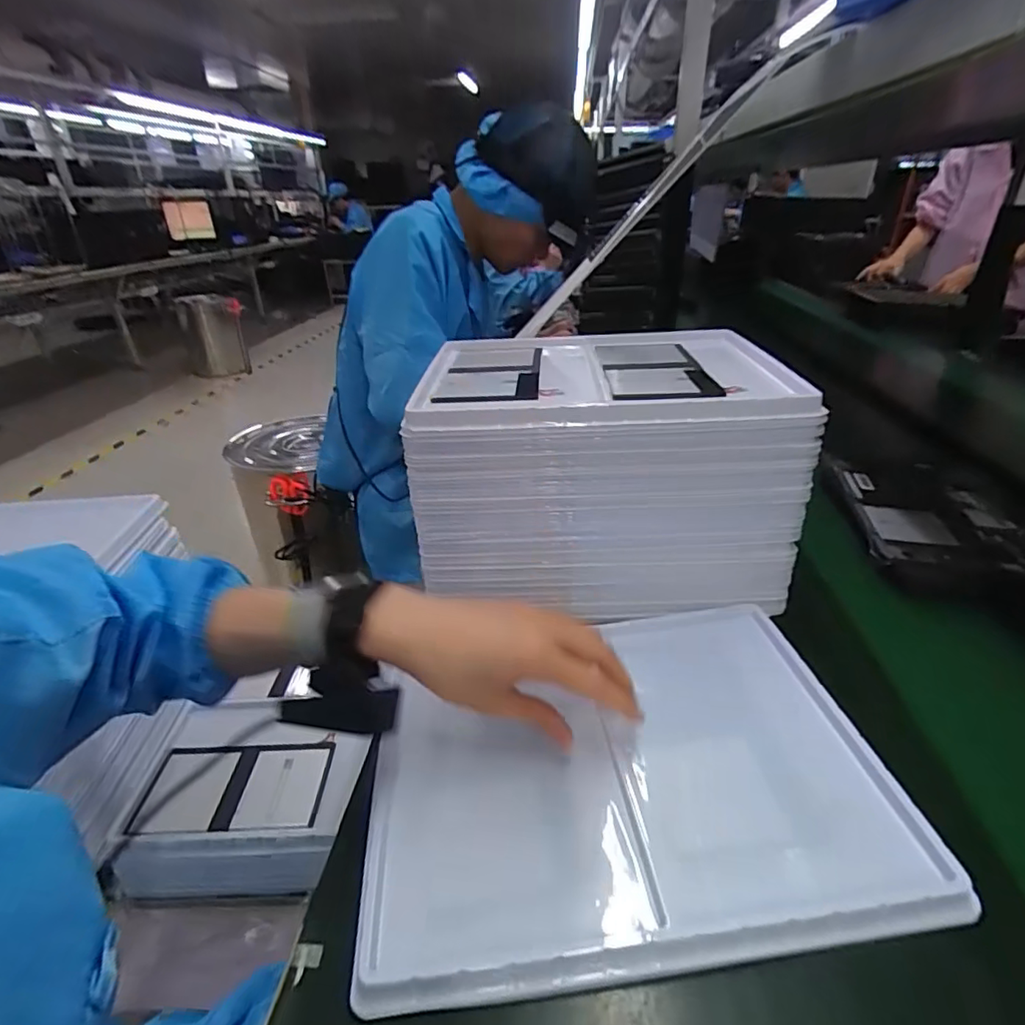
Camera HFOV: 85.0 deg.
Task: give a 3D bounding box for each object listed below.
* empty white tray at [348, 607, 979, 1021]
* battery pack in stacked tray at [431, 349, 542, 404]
[{"bbox_3d":[0.068,0.161,0.376,0.314,0.019,0.235,-5,31,-4],"label":"empty white tray"},{"bbox_3d":[-0.019,-0.132,0.543,0.089,0.016,0.168,0,31,5],"label":"battery pack in stacked tray"}]

